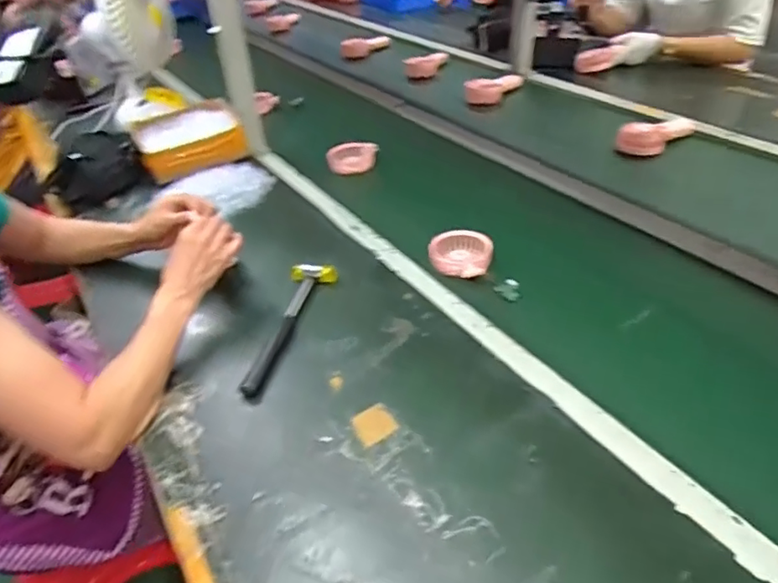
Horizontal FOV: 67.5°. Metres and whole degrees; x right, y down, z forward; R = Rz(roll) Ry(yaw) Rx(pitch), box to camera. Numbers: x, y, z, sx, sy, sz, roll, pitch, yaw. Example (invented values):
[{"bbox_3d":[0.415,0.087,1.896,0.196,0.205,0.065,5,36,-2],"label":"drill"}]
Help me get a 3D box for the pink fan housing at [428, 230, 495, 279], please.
[{"bbox_3d":[0.109,-0.057,0.881,0.094,0.045,0.074,0,38,7],"label":"pink fan housing"}]

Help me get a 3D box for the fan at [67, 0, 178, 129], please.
[{"bbox_3d":[-0.614,-0.569,1.349,0.192,0.308,0.178,7,39,15],"label":"fan"}]

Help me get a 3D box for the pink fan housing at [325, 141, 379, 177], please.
[{"bbox_3d":[-0.077,-0.275,1.190,0.103,0.052,0.077,-14,38,-11],"label":"pink fan housing"}]

